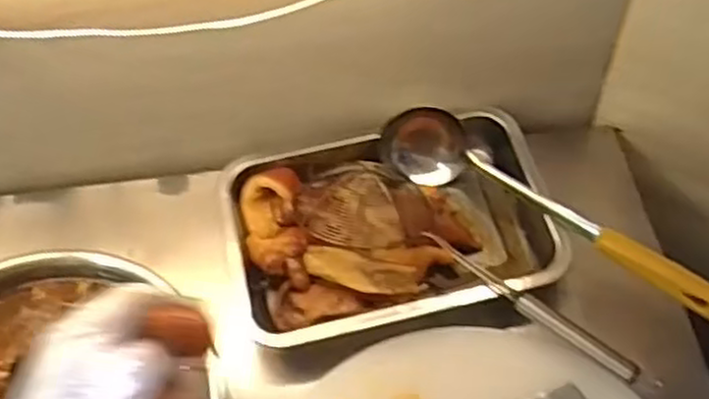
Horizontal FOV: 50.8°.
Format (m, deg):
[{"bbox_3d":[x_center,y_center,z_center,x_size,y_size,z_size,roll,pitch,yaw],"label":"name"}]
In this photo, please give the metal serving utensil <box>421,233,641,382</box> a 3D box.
[{"bbox_3d":[0.156,0.092,0.664,0.211,0.022,0.021,34,65,23],"label":"metal serving utensil"}]

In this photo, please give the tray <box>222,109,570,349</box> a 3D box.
[{"bbox_3d":[0.035,0.030,0.735,0.300,0.075,0.210,-11,56,-3],"label":"tray"}]

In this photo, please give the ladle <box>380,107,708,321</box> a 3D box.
[{"bbox_3d":[0.187,0.004,0.705,0.349,0.070,0.076,29,63,21],"label":"ladle"}]

